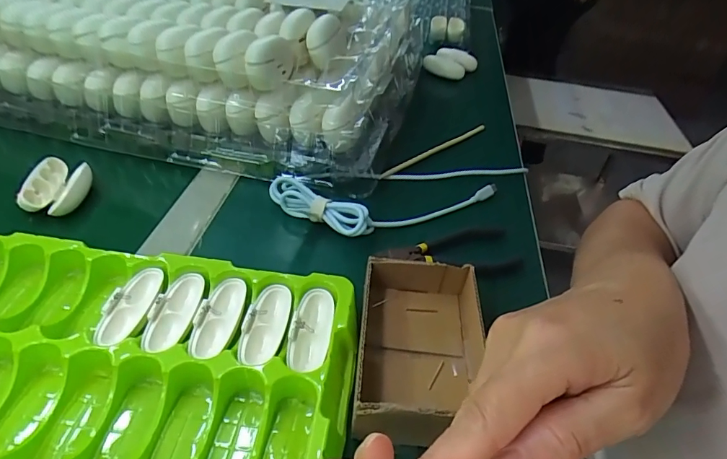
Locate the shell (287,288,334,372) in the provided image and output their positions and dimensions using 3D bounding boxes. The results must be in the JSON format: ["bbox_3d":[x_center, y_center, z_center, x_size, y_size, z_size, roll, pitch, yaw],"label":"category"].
[{"bbox_3d":[-0.035,0.067,0.298,0.026,0.014,0.058,7,42,0],"label":"shell"}]

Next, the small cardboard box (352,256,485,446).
[{"bbox_3d":[0.041,0.079,0.300,0.084,0.039,0.115,7,42,0],"label":"small cardboard box"}]

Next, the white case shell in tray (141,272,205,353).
[{"bbox_3d":[-0.130,0.053,0.300,0.023,0.013,0.063,7,42,1],"label":"white case shell in tray"}]

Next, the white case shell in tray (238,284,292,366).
[{"bbox_3d":[-0.066,0.062,0.296,0.026,0.011,0.063,9,42,2],"label":"white case shell in tray"}]

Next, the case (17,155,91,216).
[{"bbox_3d":[-0.276,-0.037,0.396,0.034,0.037,0.063,-1,43,-8],"label":"case"}]

